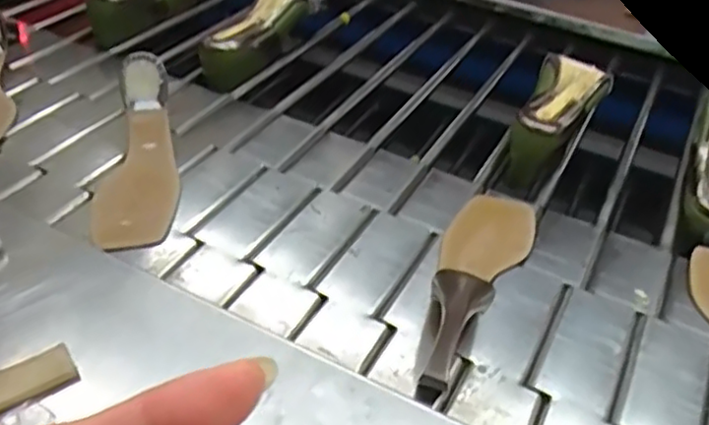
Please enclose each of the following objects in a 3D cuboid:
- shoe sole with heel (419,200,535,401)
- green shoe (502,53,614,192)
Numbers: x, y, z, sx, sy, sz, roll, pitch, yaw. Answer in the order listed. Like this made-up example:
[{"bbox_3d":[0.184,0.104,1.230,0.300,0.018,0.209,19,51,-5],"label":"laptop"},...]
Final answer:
[{"bbox_3d":[0.103,0.036,0.568,0.073,0.072,0.257,20,41,17],"label":"shoe sole with heel"},{"bbox_3d":[0.229,-0.110,0.772,0.081,0.079,0.184,24,48,22],"label":"green shoe"}]

